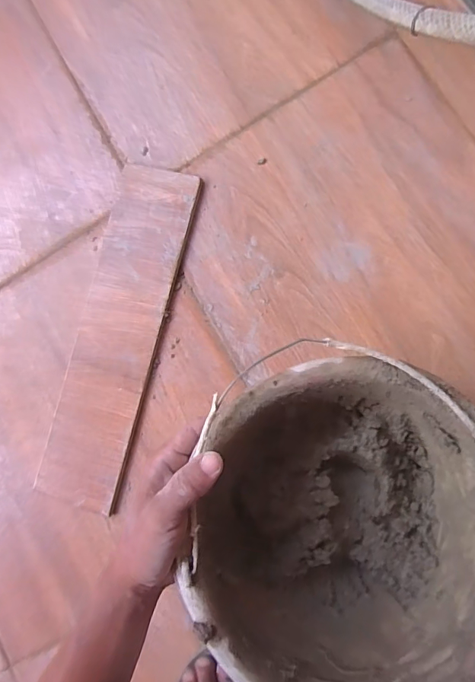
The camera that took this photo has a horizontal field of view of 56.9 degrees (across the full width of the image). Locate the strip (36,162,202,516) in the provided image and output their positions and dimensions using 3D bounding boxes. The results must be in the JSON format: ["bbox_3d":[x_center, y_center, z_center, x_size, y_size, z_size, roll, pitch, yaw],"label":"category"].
[{"bbox_3d":[-0.139,-0.007,0.510,0.099,0.011,0.393,15,89,9],"label":"strip"}]

